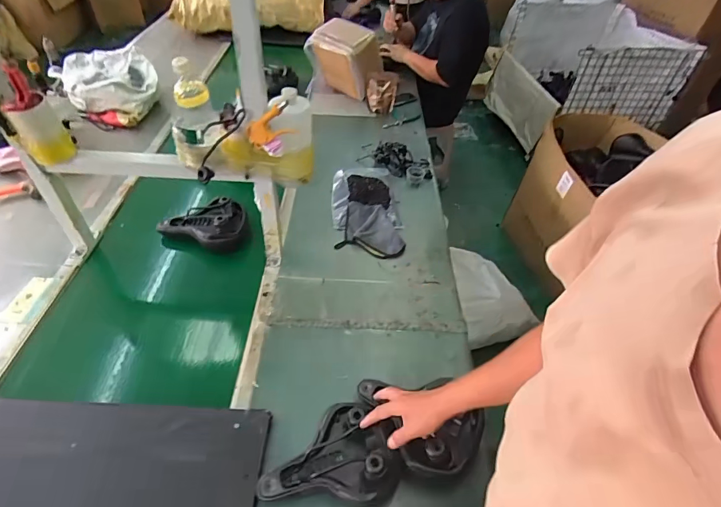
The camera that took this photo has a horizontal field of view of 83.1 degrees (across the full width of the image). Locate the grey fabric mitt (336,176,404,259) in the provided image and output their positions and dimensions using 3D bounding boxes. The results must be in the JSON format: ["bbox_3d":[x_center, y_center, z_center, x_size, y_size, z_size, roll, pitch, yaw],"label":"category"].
[{"bbox_3d":[0.038,-0.136,1.301,0.211,0.049,0.366,6,45,2],"label":"grey fabric mitt"}]

